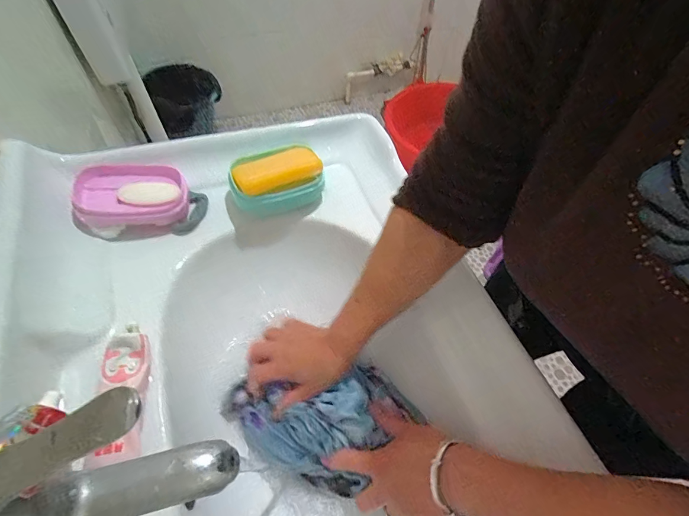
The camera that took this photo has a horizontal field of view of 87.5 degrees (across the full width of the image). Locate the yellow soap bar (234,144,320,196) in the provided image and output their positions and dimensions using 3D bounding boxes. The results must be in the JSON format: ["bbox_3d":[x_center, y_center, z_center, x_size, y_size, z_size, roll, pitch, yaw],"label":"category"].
[{"bbox_3d":[-0.086,-0.114,0.461,0.106,0.021,0.062,-22,60,-18],"label":"yellow soap bar"}]

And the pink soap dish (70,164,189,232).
[{"bbox_3d":[-0.258,-0.076,0.439,0.119,0.033,0.084,-11,57,-12],"label":"pink soap dish"}]

